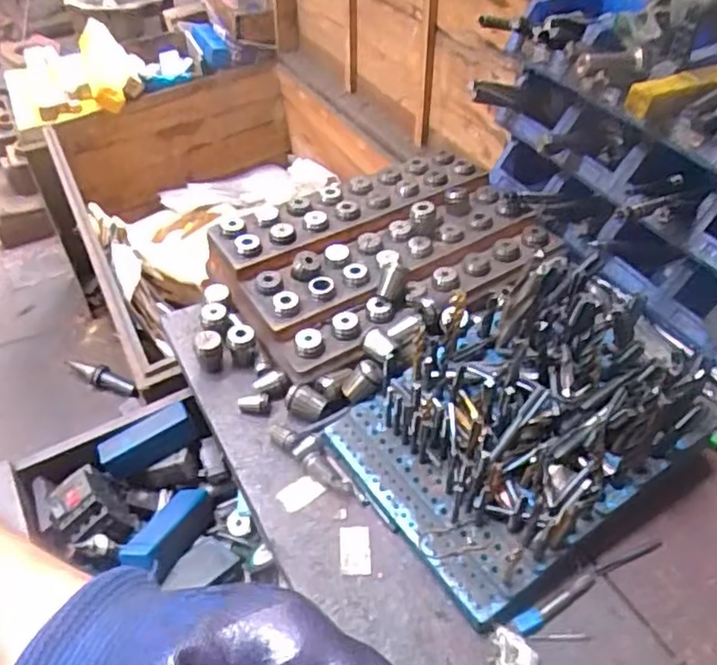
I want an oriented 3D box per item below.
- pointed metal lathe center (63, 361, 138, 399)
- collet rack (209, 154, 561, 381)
[{"bbox_3d":[-0.692,0.123,1.767,0.218,0.048,0.056,18,49,17],"label":"pointed metal lathe center"},{"bbox_3d":[0.032,-0.100,0.809,0.370,0.067,0.238,-23,50,-20],"label":"collet rack"}]

